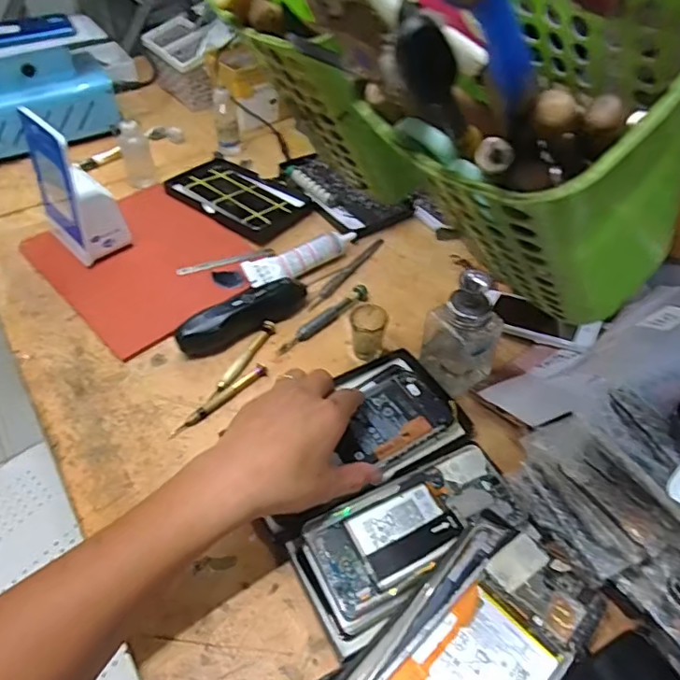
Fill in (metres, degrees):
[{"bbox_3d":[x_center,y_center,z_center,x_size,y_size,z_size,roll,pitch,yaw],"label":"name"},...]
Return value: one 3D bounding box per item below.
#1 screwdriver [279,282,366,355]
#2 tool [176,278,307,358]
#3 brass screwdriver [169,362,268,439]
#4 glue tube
[{"bbox_3d":[-0.017,-0.024,0.582,0.122,0.014,0.017,-36,57,-29],"label":"screwdriver"},{"bbox_3d":[-0.100,-0.028,0.575,0.139,0.036,0.040,-32,55,-26],"label":"tool"},{"bbox_3d":[-0.111,0.055,0.517,0.107,0.006,0.012,-36,57,-29],"label":"brass screwdriver"},{"bbox_3d":[-0.041,-0.096,0.635,0.138,0.022,0.028,-23,52,-20],"label":"glue tube"}]

